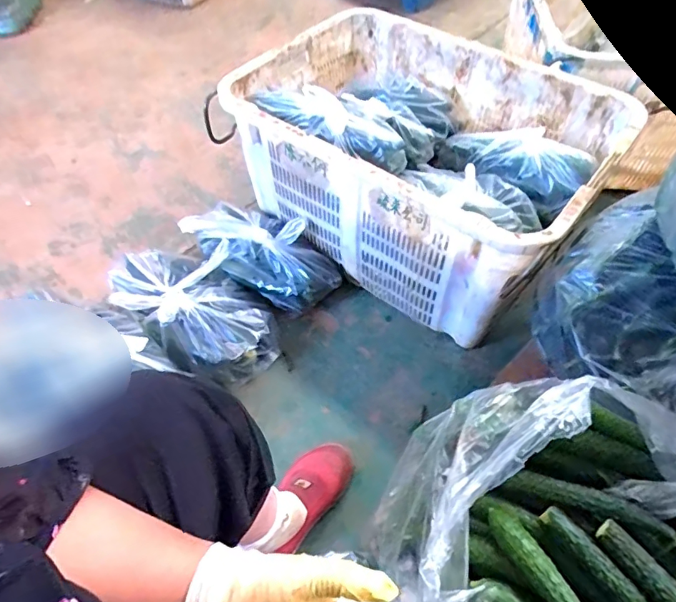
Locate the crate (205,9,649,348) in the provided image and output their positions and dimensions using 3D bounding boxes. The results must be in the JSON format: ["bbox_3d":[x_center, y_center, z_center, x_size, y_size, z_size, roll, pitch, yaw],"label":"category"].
[{"bbox_3d":[0.154,-0.290,0.974,0.660,0.298,0.470,33,61,21],"label":"crate"}]

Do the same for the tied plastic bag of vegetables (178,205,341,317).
[{"bbox_3d":[-0.157,-0.101,1.006,0.320,0.139,0.170,31,60,20],"label":"tied plastic bag of vegetables"}]

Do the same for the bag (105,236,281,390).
[{"bbox_3d":[-0.283,0.010,0.940,0.350,0.120,0.218,35,62,22],"label":"bag"}]

